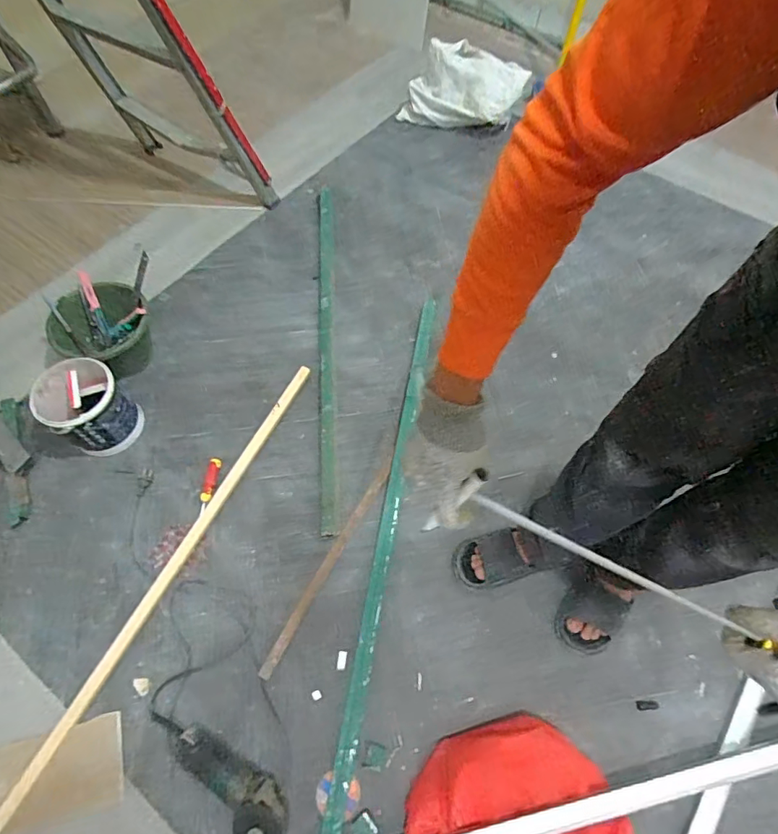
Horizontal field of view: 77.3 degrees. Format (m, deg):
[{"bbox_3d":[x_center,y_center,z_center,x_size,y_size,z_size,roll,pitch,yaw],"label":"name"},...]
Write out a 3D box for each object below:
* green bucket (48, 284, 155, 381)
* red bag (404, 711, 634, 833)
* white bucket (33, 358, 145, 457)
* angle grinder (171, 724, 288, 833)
[{"bbox_3d":[-0.759,-0.234,1.341,0.243,0.181,0.222,0,62,-1],"label":"green bucket"},{"bbox_3d":[0.226,0.739,0.880,0.377,0.084,0.311,-16,64,-9],"label":"red bag"},{"bbox_3d":[-0.753,-0.029,1.220,0.180,0.187,0.199,-33,67,-17],"label":"white bucket"},{"bbox_3d":[-0.294,0.681,0.906,0.274,0.078,0.107,41,69,18],"label":"angle grinder"}]

